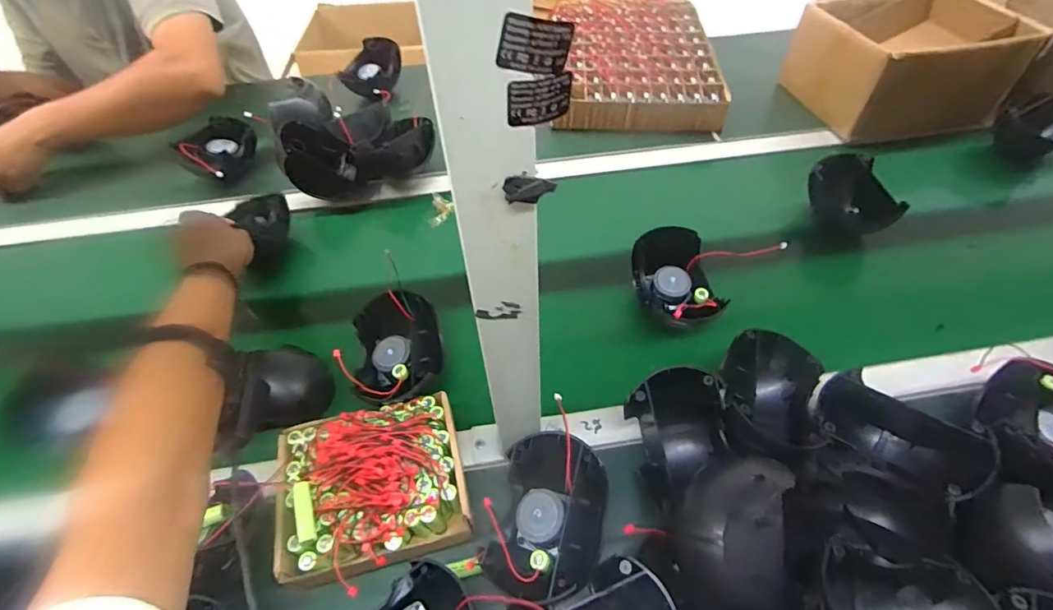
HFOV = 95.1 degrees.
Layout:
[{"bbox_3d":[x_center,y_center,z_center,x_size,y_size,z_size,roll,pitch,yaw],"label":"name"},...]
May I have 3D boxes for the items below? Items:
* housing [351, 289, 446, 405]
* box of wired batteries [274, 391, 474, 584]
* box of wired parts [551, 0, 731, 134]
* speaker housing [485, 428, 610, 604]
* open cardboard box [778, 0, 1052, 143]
[{"bbox_3d":[-0.140,0.050,0.531,0.091,0.063,0.131,-12,54,-8],"label":"housing"},{"bbox_3d":[-0.141,0.169,0.445,0.164,0.066,0.151,-13,54,-9],"label":"box of wired batteries"},{"bbox_3d":[0.199,-0.490,0.945,0.301,0.052,0.459,3,53,3],"label":"box of wired parts"},{"bbox_3d":[0.021,0.179,0.413,0.089,0.058,0.129,9,54,7],"label":"speaker housing"},{"bbox_3d":[0.627,-0.418,0.822,0.285,0.141,0.239,-8,54,-5],"label":"open cardboard box"}]

